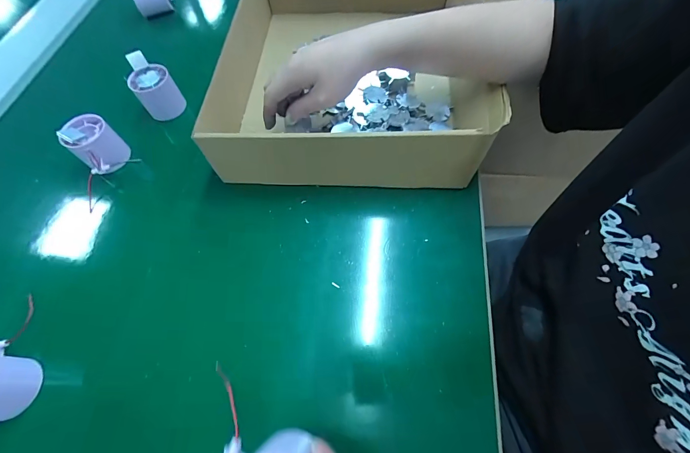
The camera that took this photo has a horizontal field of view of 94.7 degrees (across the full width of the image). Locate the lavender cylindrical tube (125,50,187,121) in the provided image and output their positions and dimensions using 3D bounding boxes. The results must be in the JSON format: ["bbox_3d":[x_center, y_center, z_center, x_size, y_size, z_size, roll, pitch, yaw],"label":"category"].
[{"bbox_3d":[-0.266,-0.194,0.444,0.053,0.064,0.062,-37,65,-14],"label":"lavender cylindrical tube"}]

